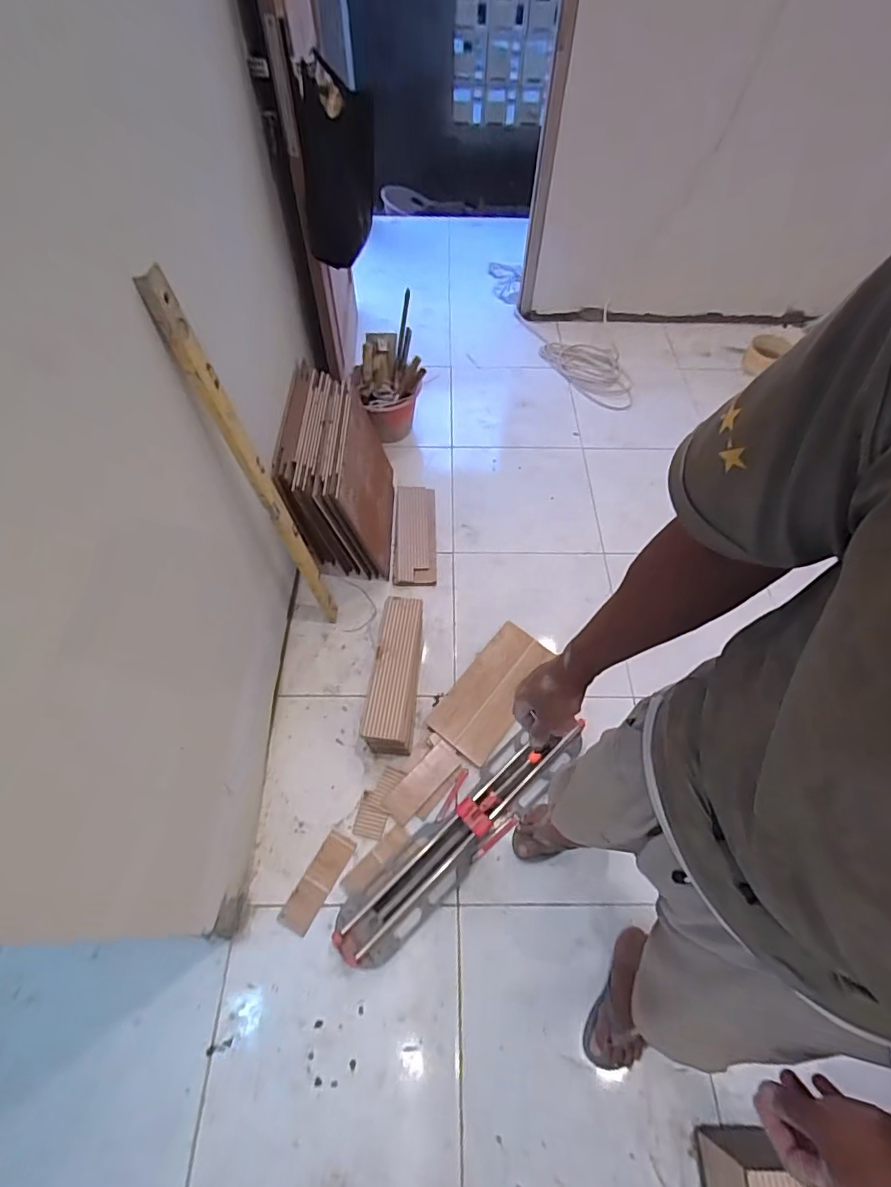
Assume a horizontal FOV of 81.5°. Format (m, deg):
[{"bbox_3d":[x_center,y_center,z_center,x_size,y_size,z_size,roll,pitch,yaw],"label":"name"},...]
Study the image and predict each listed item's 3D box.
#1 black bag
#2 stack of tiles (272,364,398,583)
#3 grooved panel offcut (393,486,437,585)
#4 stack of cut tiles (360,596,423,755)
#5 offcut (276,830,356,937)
[{"bbox_3d":[-0.271,-1.052,1.310,0.174,0.346,0.137,4,58,2],"label":"black bag"},{"bbox_3d":[-0.313,-0.363,1.601,0.272,0.408,0.496,-1,58,-1],"label":"stack of tiles"},{"bbox_3d":[-0.101,-0.199,1.736,0.134,0.028,0.408,5,57,-10],"label":"grooved panel offcut"},{"bbox_3d":[-0.130,0.216,1.386,0.121,0.157,0.394,3,58,1],"label":"stack of cut tiles"},{"bbox_3d":[-0.295,0.665,1.198,0.071,0.014,0.209,25,62,15],"label":"offcut"}]

